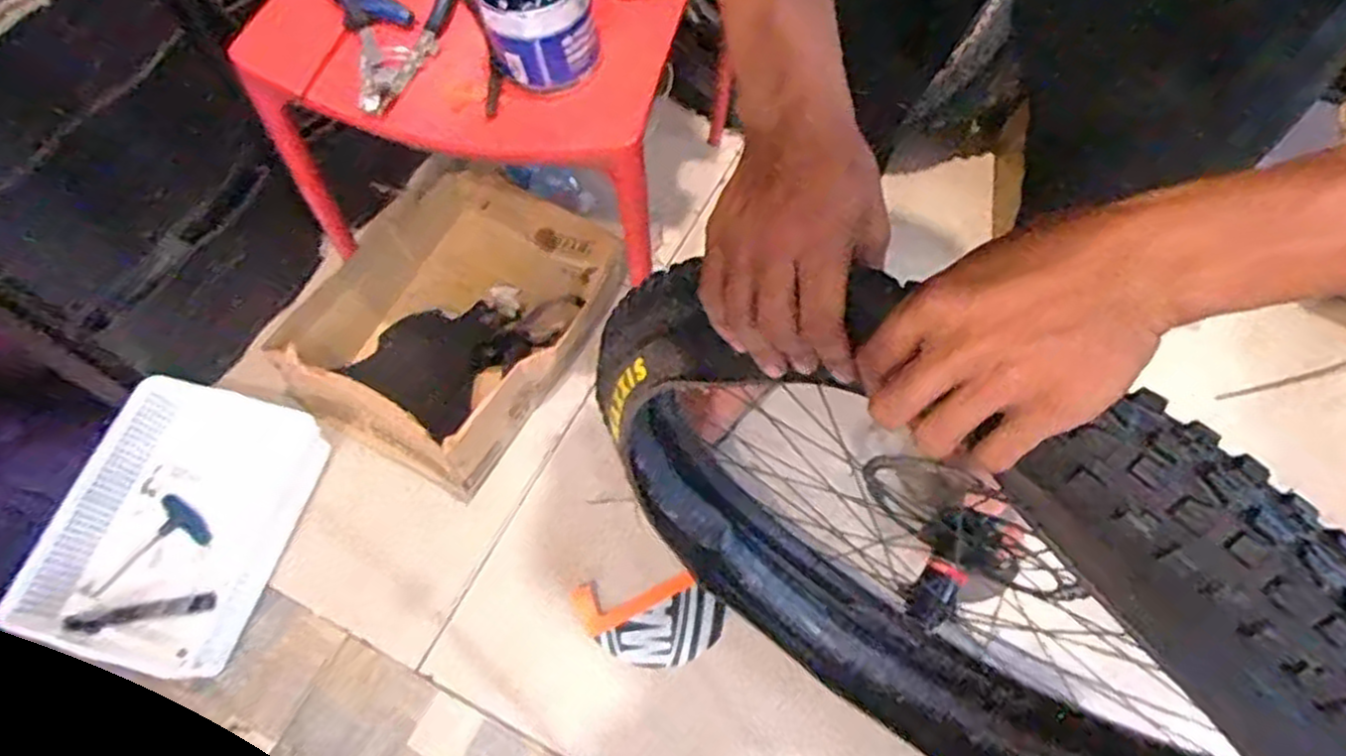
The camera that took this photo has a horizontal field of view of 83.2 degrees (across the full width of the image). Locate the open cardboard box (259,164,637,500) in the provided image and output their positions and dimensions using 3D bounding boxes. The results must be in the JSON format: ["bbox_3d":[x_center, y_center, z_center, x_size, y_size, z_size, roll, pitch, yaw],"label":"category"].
[{"bbox_3d":[-0.310,-0.083,1.054,0.353,0.151,0.393,26,66,14],"label":"open cardboard box"}]

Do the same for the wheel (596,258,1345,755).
[{"bbox_3d":[0.217,0.162,0.600,0.607,0.634,0.136,36,69,18],"label":"wheel"}]

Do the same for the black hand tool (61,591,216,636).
[{"bbox_3d":[-0.636,0.284,0.913,0.171,0.017,0.026,-10,63,-4],"label":"black hand tool"}]

